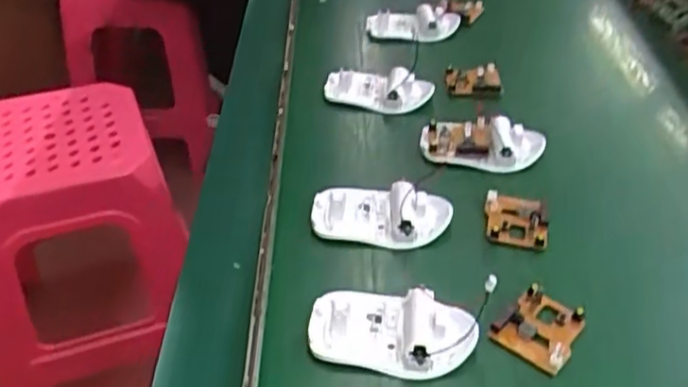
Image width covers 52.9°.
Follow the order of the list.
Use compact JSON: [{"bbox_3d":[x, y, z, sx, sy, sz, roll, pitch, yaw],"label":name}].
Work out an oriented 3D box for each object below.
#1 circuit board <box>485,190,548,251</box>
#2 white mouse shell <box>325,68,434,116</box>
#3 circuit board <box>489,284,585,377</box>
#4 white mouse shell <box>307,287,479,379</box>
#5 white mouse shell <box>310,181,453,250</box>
[{"bbox_3d":[0.123,0.018,0.496,0.041,0.010,0.050,4,39,6],"label":"circuit board"},{"bbox_3d":[0.030,-0.097,0.628,0.094,0.031,0.042,10,40,14],"label":"white mouse shell"},{"bbox_3d":[0.117,0.081,0.417,0.044,0.014,0.048,23,44,27],"label":"circuit board"},{"bbox_3d":[0.028,0.081,0.411,0.095,0.020,0.053,7,39,10],"label":"white mouse shell"},{"bbox_3d":[0.026,0.012,0.492,0.096,0.028,0.050,6,39,8],"label":"white mouse shell"}]

